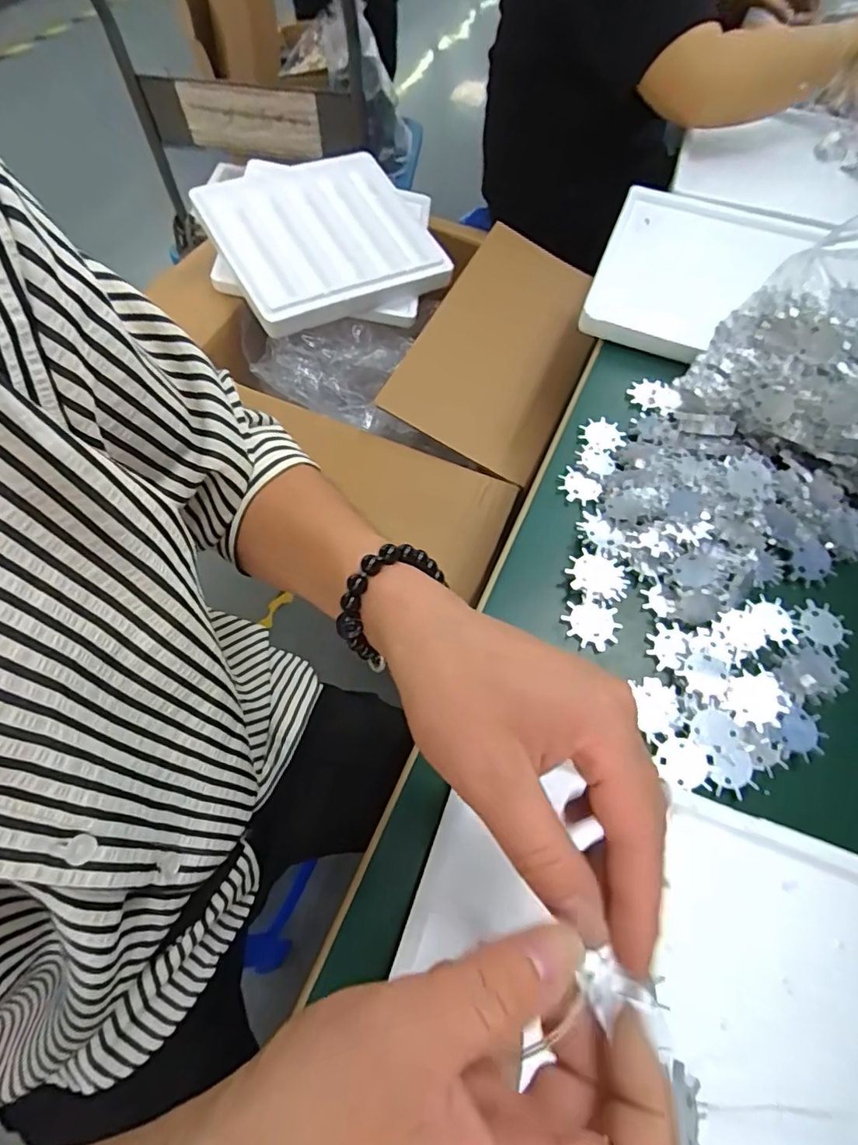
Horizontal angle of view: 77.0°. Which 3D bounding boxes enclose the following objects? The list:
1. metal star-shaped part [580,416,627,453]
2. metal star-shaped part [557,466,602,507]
[{"bbox_3d":[0.151,-0.120,0.473,0.036,0.006,0.037,-20,65,-13],"label":"metal star-shaped part"},{"bbox_3d":[0.124,-0.070,0.446,0.036,0.007,0.025,31,65,13],"label":"metal star-shaped part"}]

